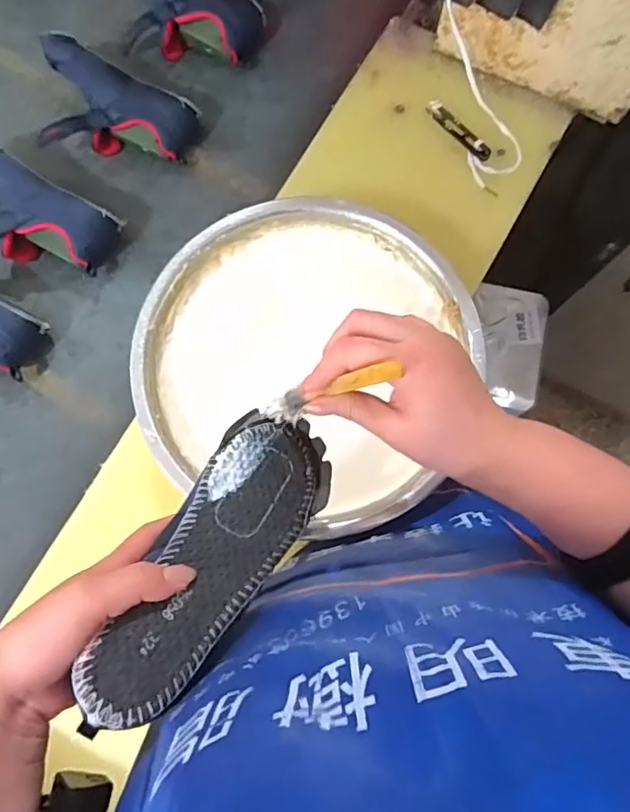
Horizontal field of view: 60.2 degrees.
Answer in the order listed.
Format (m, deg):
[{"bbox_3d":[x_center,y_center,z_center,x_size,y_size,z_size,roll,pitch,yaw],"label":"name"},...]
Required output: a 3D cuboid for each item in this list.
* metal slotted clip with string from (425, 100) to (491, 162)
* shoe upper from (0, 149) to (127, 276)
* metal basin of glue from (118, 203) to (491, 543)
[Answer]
[{"bbox_3d":[0.183,-0.352,0.693,0.024,0.009,0.108,-38,81,-8],"label":"metal slotted clip with string"},{"bbox_3d":[-0.367,-0.228,0.679,0.220,0.076,0.131,30,79,6],"label":"shoe upper"},{"bbox_3d":[-0.012,-0.053,0.581,0.328,0.094,0.315,0,78,0],"label":"metal basin of glue"}]

